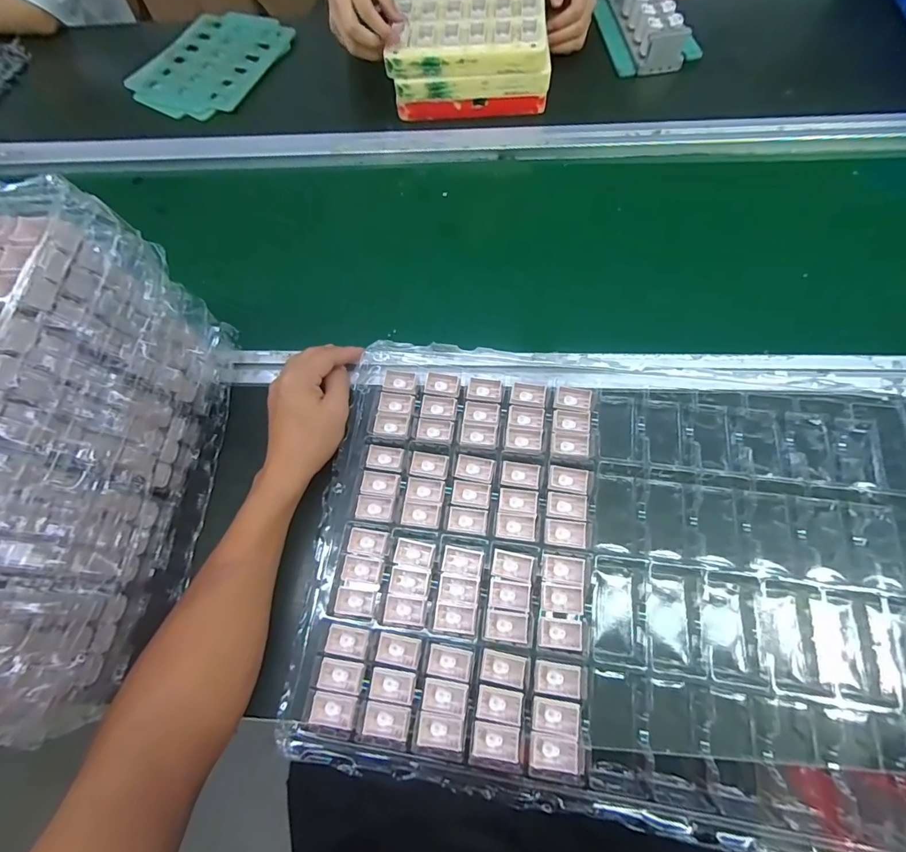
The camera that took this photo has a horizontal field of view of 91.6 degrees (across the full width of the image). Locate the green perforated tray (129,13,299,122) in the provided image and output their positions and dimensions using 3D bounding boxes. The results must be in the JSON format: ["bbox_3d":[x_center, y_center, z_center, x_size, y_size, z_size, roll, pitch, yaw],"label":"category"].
[{"bbox_3d":[-0.378,-0.564,0.683,0.194,0.010,0.229,23,72,12],"label":"green perforated tray"}]

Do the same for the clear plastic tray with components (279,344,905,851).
[{"bbox_3d":[0.136,0.102,0.372,0.485,0.044,0.345,4,66,5],"label":"clear plastic tray with components"}]

